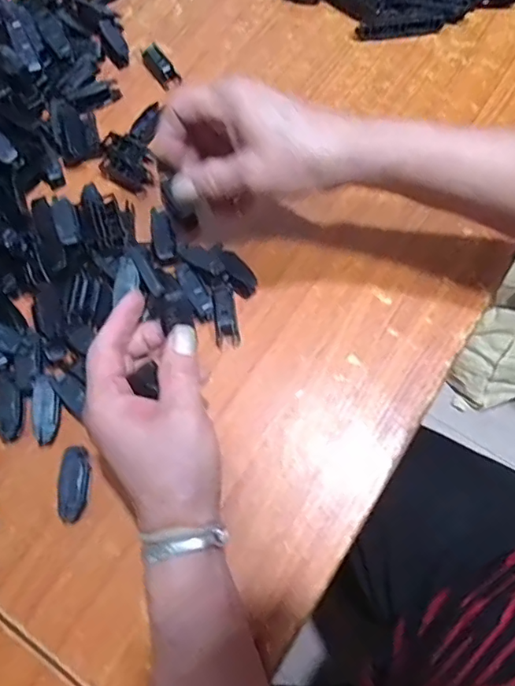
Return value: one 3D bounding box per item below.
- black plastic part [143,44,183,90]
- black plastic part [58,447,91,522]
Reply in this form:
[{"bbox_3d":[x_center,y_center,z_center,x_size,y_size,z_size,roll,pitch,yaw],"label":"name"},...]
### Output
[{"bbox_3d":[-0.091,-0.262,0.504,0.020,0.013,0.042,-31,72,-8],"label":"black plastic part"},{"bbox_3d":[-0.126,0.097,0.370,0.019,0.008,0.051,2,83,3],"label":"black plastic part"}]

